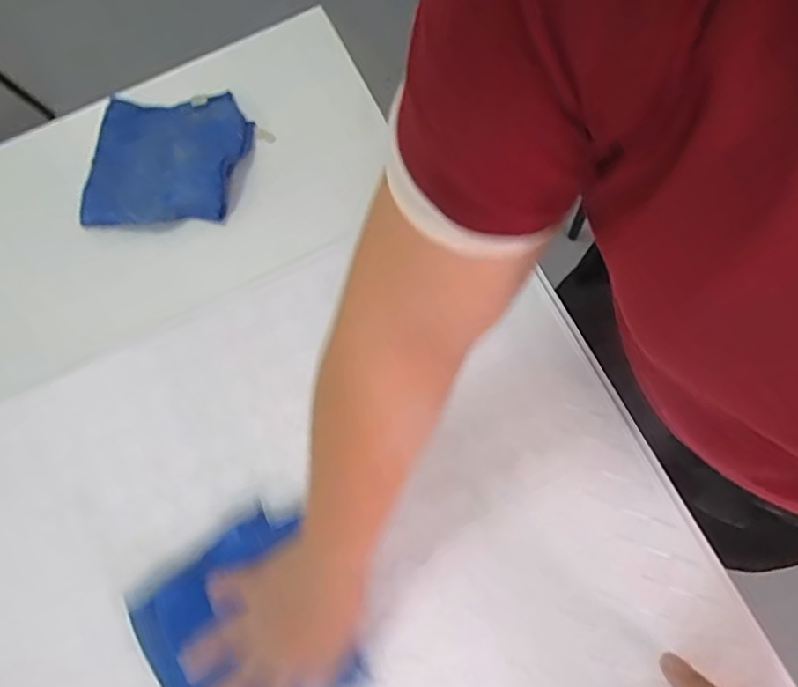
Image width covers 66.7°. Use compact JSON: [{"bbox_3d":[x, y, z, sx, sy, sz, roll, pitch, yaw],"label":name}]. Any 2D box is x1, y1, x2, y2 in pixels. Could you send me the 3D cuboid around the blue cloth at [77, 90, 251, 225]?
[{"bbox_3d":[-0.226,-0.183,0.590,0.150,0.015,0.131,0,73,4],"label":"blue cloth"}]

